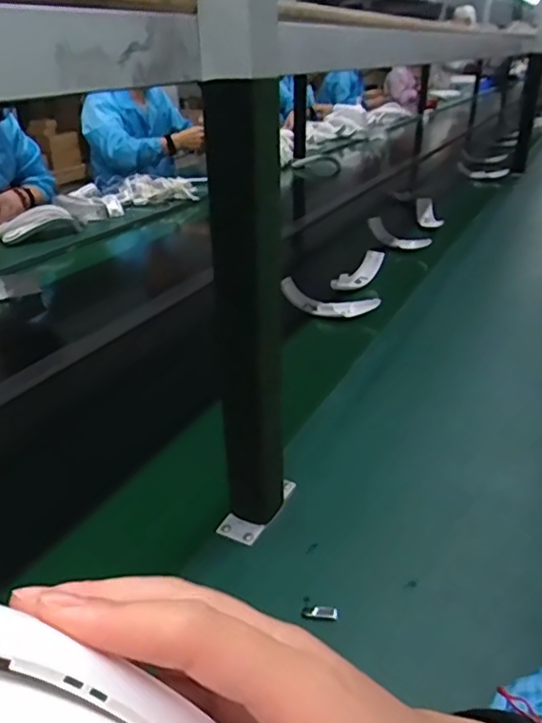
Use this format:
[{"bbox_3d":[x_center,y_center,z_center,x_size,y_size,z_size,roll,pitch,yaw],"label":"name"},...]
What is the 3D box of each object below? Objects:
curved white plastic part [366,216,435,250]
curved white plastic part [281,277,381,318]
[{"bbox_3d":[0.303,-0.298,1.386,0.154,0.049,0.033,26,35,17],"label":"curved white plastic part"},{"bbox_3d":[0.104,-0.114,1.052,0.175,0.052,0.043,9,29,17],"label":"curved white plastic part"}]

